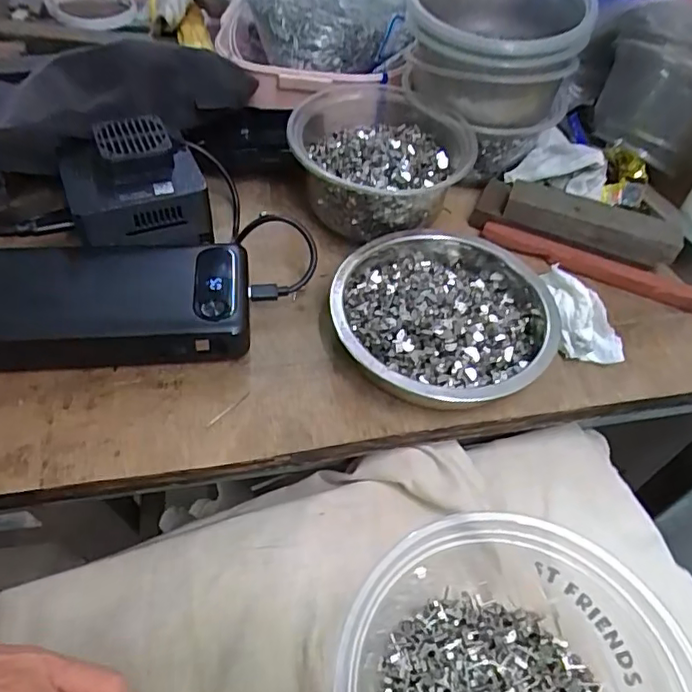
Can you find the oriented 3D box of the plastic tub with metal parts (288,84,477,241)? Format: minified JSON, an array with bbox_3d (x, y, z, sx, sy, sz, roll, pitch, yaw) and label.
[{"bbox_3d":[0.021,-0.117,0.377,0.109,0.061,0.108,3,51,-3],"label":"plastic tub with metal parts"}]

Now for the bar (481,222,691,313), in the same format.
[{"bbox_3d":[0.158,-0.051,0.365,0.143,0.008,0.014,19,52,10],"label":"bar"}]

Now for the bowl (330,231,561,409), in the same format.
[{"bbox_3d":[0.056,-0.020,0.323,0.117,0.033,0.127,3,51,-3],"label":"bowl"}]

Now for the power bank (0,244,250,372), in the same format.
[{"bbox_3d":[-0.132,-0.024,0.314,0.153,0.027,0.071,-1,51,-6],"label":"power bank"}]

